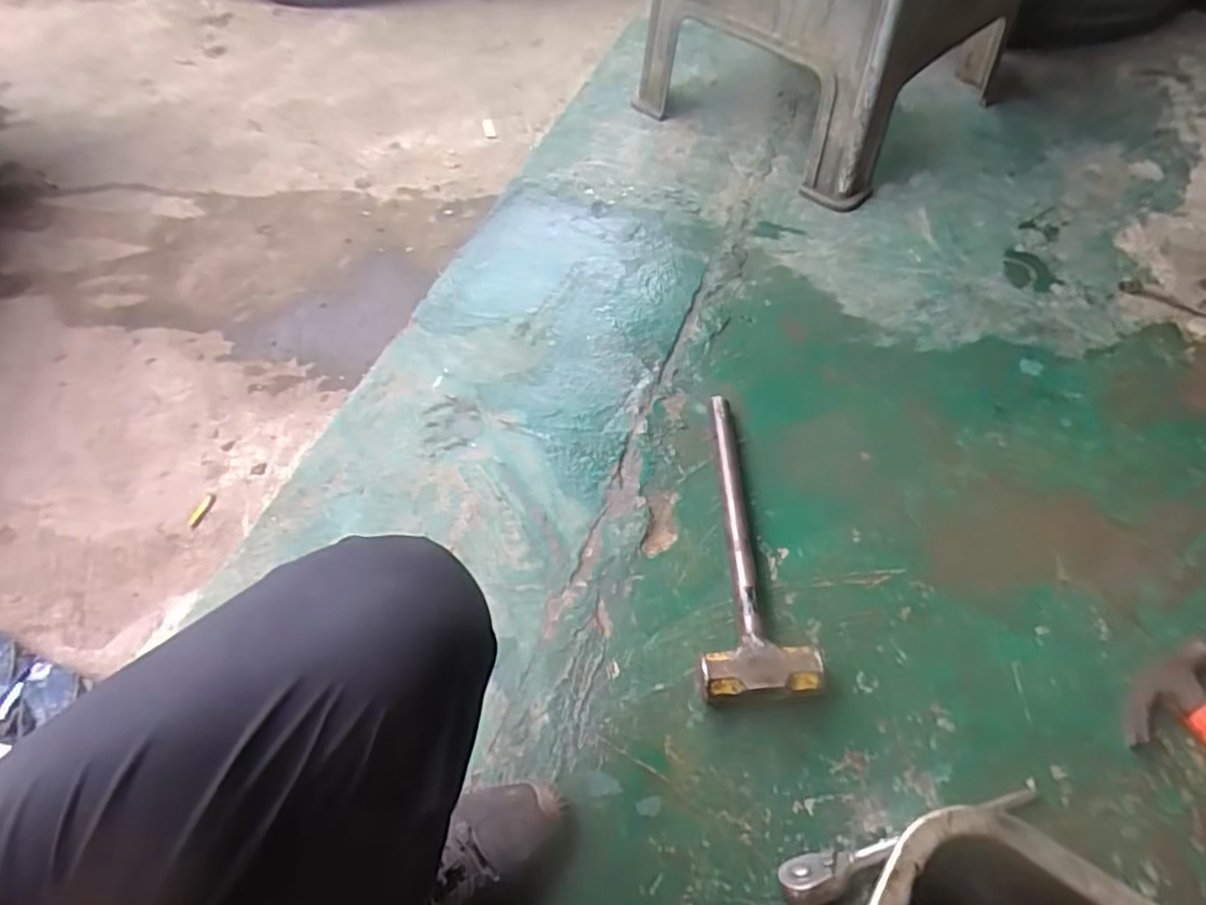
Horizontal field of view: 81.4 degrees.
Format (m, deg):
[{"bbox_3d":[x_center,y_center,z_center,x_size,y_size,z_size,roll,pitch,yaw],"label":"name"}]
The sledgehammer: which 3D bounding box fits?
[{"bbox_3d":[0.157,0.086,0.759,0.106,0.050,0.351,0,56,5],"label":"sledgehammer"}]

